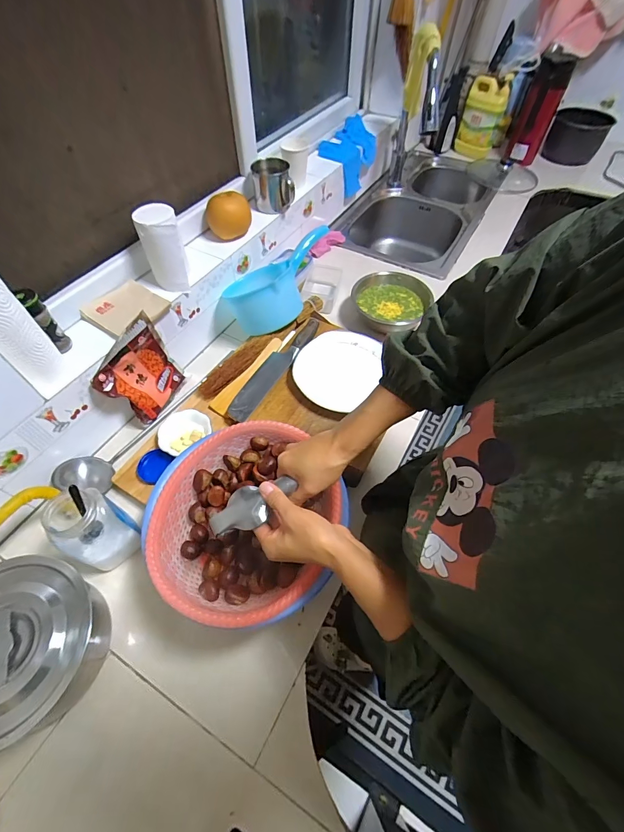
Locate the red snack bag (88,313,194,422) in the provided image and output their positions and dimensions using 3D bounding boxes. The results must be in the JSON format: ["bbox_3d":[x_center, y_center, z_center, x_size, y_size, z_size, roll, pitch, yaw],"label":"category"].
[{"bbox_3d":[-0.313,-0.077,0.665,0.048,0.174,0.157,27,60,17],"label":"red snack bag"}]

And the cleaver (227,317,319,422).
[{"bbox_3d":[-0.077,-0.111,0.713,0.061,0.030,0.283,28,60,17],"label":"cleaver"}]

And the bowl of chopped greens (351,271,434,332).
[{"bbox_3d":[0.188,-0.269,0.838,0.155,0.053,0.173,-20,59,-13],"label":"bowl of chopped greens"}]

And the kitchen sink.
[{"bbox_3d":[0.340,-0.625,1.215,0.402,0.228,0.648,27,60,17],"label":"kitchen sink"}]

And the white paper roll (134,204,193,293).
[{"bbox_3d":[-0.270,-0.304,0.651,0.069,0.128,0.066,-16,58,-11],"label":"white paper roll"}]

